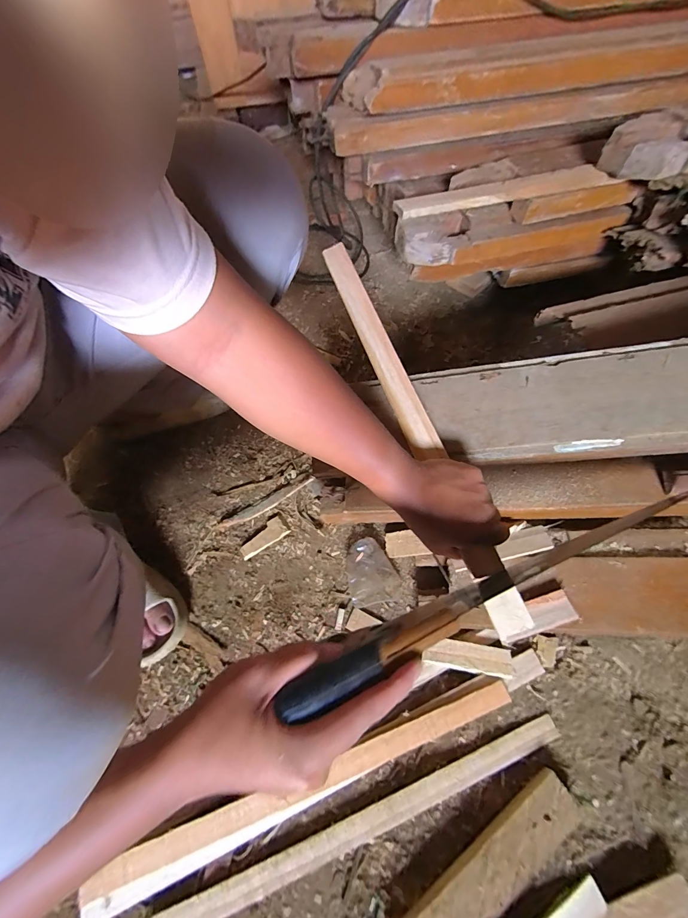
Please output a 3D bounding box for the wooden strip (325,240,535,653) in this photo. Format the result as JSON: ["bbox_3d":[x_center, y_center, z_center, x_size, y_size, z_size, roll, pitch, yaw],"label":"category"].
[{"bbox_3d":[0.085,-0.064,0.449,0.036,0.021,0.567,-18,72,-11],"label":"wooden strip"}]

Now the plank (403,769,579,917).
[{"bbox_3d":[0.162,0.463,0.388,0.253,0.028,0.052,-27,65,-15],"label":"plank"}]

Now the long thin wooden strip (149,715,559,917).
[{"bbox_3d":[0.033,0.431,0.412,0.516,0.012,0.030,-17,63,-10],"label":"long thin wooden strip"}]

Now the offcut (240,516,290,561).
[{"bbox_3d":[-0.133,0.132,0.570,0.080,0.008,0.036,-37,68,-19],"label":"offcut"}]

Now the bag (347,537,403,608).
[{"bbox_3d":[0.045,0.175,0.543,0.077,0.023,0.095,-9,62,-6],"label":"bag"}]

